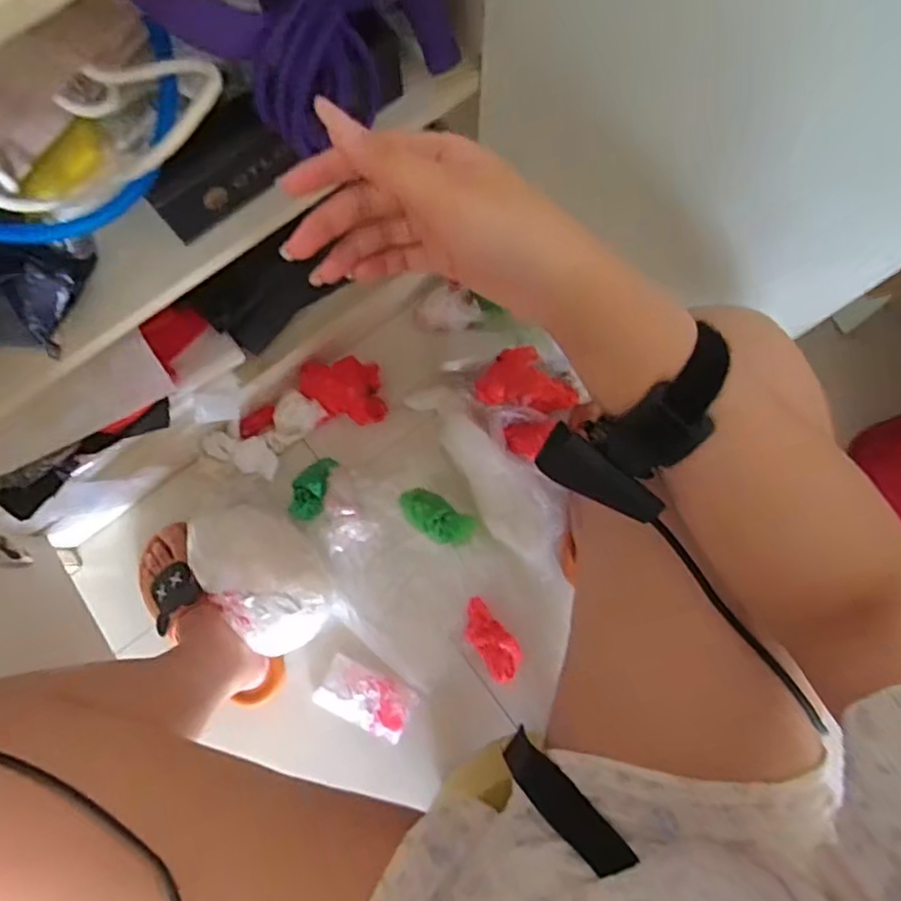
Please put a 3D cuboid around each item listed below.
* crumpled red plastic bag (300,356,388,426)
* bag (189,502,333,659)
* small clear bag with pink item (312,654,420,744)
[{"bbox_3d":[-0.148,-0.080,0.845,0.113,0.068,0.079,-4,79,1],"label":"crumpled red plastic bag"},{"bbox_3d":[-0.237,0.150,0.775,0.121,0.124,0.203,-43,81,-7],"label":"bag"},{"bbox_3d":[-0.111,0.327,0.812,0.125,0.020,0.074,24,80,6],"label":"small clear bag with pink item"}]

